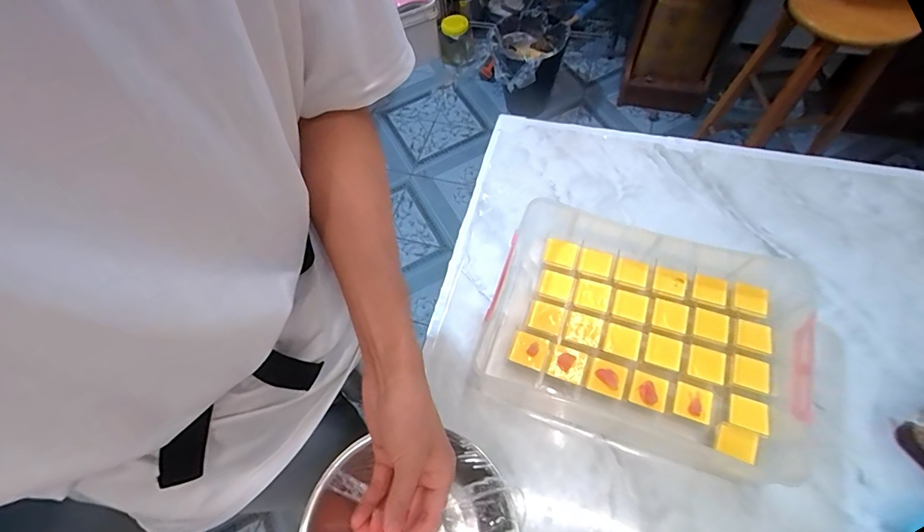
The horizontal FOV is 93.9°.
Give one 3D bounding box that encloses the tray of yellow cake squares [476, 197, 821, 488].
[{"bbox_3d":[0.216,0.087,0.541,0.373,0.081,0.267,16,65,13],"label":"tray of yellow cake squares"}]

